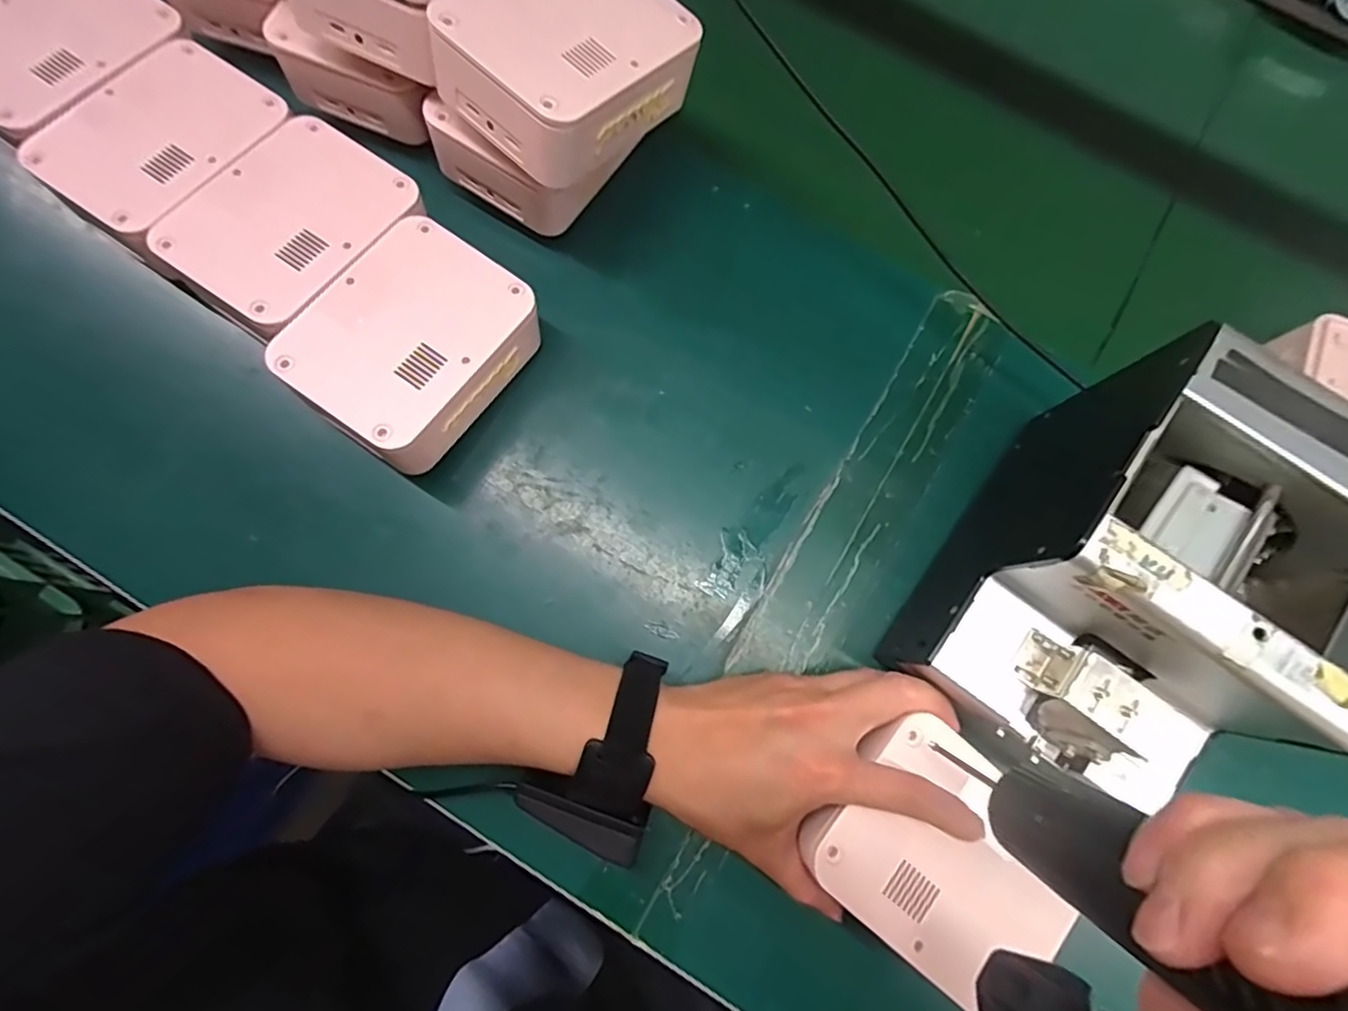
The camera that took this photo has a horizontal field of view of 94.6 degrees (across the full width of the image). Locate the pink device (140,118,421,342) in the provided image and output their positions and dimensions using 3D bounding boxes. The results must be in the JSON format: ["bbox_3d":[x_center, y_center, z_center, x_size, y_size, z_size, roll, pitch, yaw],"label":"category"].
[{"bbox_3d":[-0.230,-0.165,0.384,0.110,0.057,0.133,35,77,5],"label":"pink device"}]

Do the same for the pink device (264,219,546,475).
[{"bbox_3d":[-0.152,-0.093,0.373,0.095,0.063,0.127,34,77,5],"label":"pink device"}]

